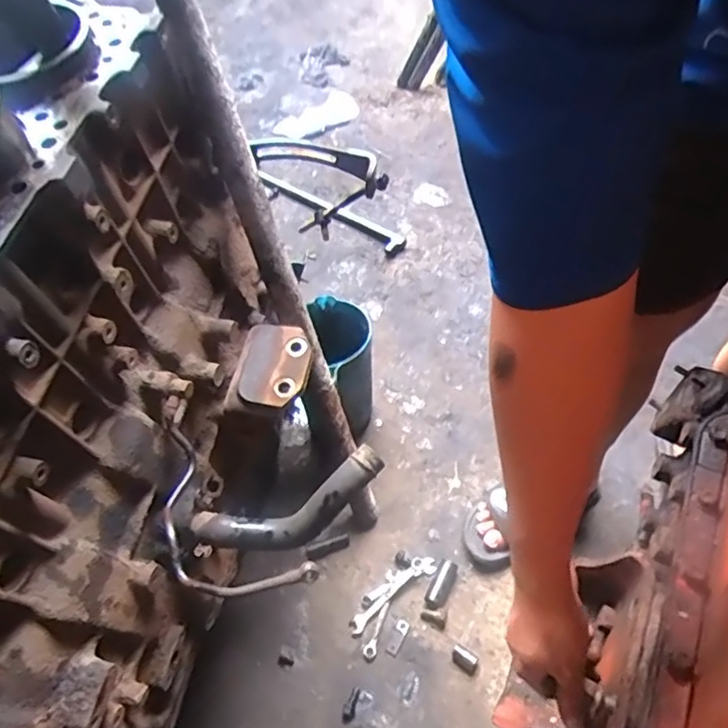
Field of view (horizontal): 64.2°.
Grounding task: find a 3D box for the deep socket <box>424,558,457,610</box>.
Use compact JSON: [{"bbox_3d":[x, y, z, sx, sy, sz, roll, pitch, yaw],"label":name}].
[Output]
[{"bbox_3d":[0.134,0.384,1.014,0.034,0.028,0.090,20,57,19],"label":"deep socket"}]

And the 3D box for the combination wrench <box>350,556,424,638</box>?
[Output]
[{"bbox_3d":[0.042,0.403,1.018,0.164,0.015,0.024,-38,58,-22],"label":"combination wrench"}]

